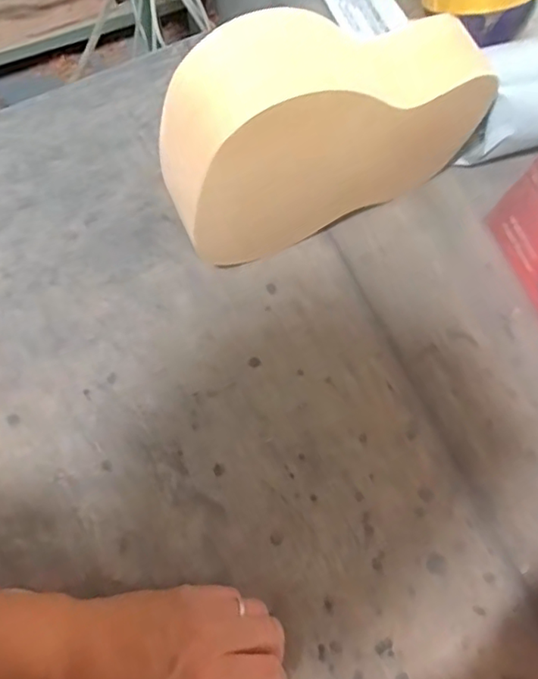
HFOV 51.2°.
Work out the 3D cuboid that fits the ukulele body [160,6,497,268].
[{"bbox_3d":[0.048,-0.163,0.455,0.251,0.206,0.076,-25,76,-7],"label":"ukulele body"}]

